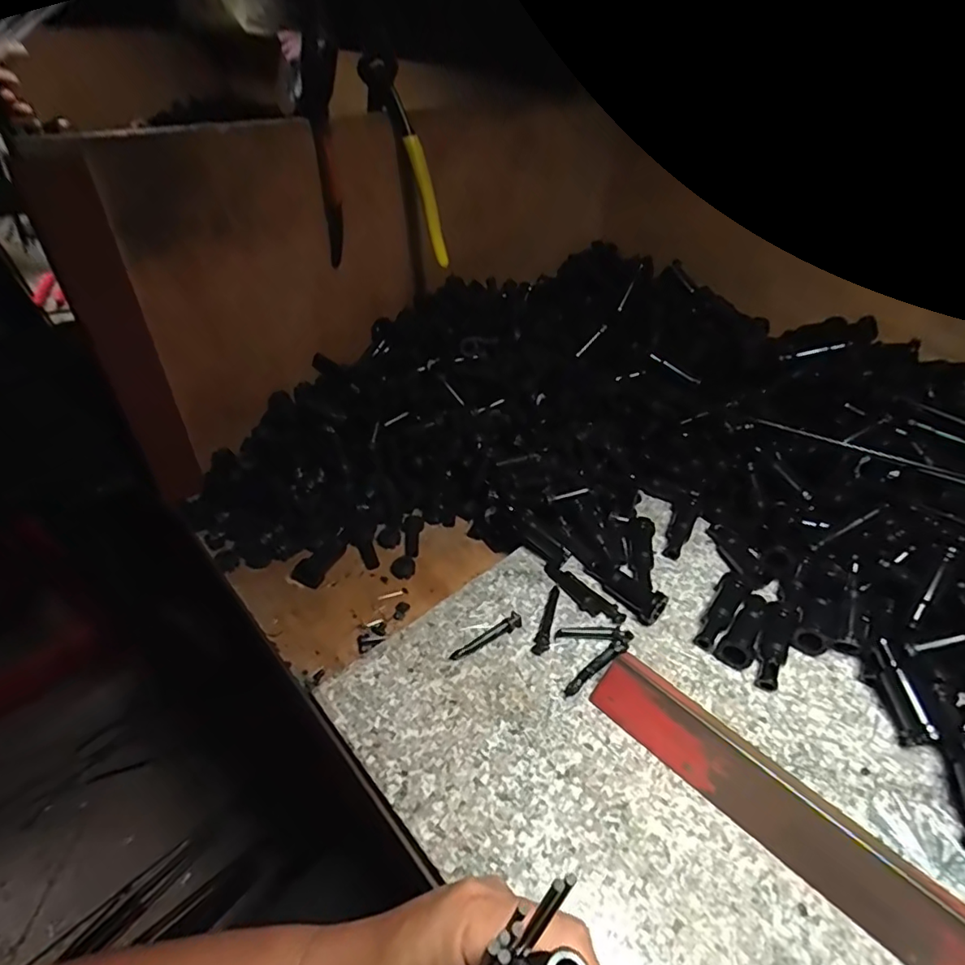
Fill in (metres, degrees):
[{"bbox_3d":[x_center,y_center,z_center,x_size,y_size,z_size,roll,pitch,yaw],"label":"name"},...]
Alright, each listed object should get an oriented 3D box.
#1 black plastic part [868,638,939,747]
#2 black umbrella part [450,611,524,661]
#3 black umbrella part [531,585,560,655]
[{"bbox_3d":[0.274,0.135,0.363,0.013,0.013,0.063,2,41,-1],"label":"black plastic part"},{"bbox_3d":[0.003,0.110,0.394,0.059,0.006,0.010,-21,46,-25],"label":"black umbrella part"},{"bbox_3d":[0.049,0.100,0.408,0.011,0.005,0.060,14,42,12],"label":"black umbrella part"}]

